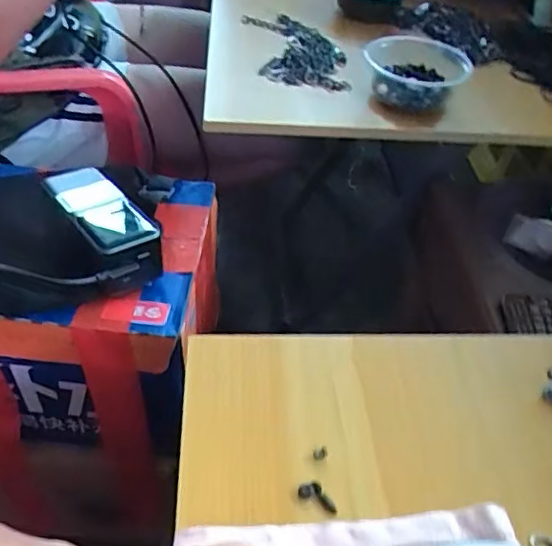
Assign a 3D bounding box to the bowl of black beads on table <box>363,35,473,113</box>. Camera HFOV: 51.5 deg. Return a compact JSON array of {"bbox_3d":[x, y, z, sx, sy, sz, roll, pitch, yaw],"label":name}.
[{"bbox_3d":[0.154,-0.226,0.638,0.114,0.041,0.107,14,46,7],"label":"bowl of black beads on table"}]

